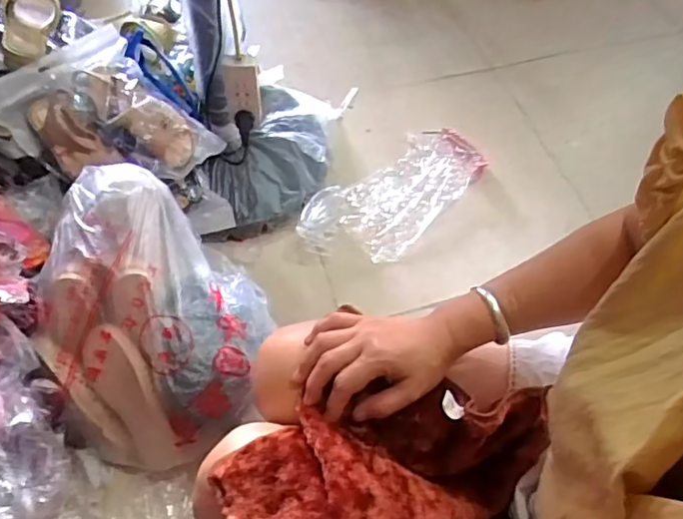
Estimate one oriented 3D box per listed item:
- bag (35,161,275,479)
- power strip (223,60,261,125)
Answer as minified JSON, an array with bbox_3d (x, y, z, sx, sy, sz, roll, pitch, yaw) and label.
[{"bbox_3d":[-0.292,0.073,0.881,0.313,0.200,0.411,-23,61,-17],"label":"bag"},{"bbox_3d":[-0.169,-0.289,0.980,0.058,0.128,0.021,-1,57,-3],"label":"power strip"}]

